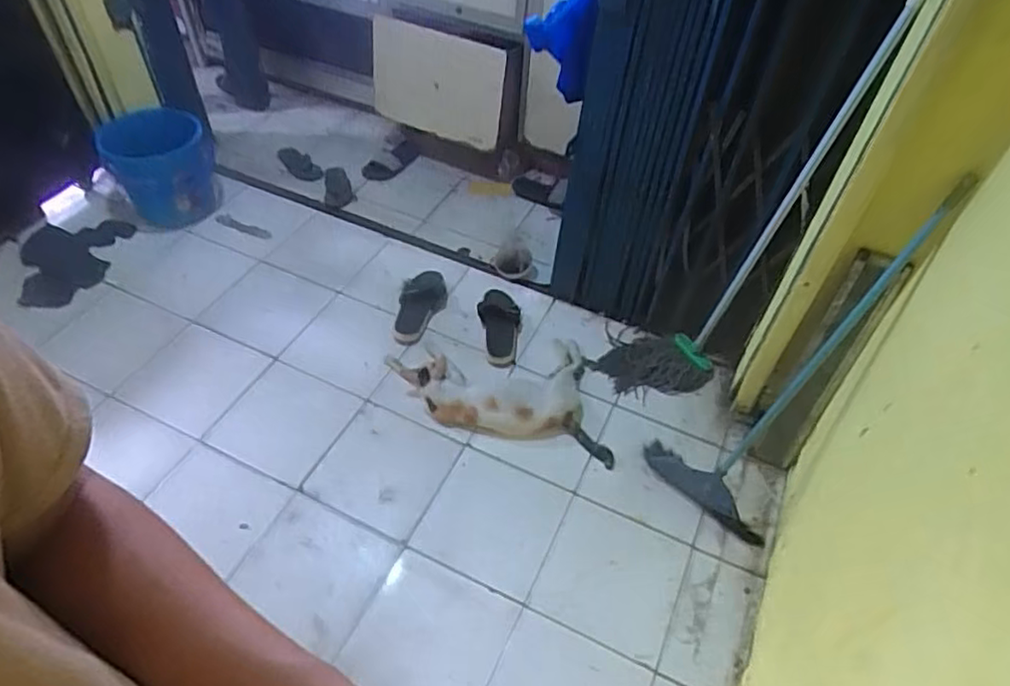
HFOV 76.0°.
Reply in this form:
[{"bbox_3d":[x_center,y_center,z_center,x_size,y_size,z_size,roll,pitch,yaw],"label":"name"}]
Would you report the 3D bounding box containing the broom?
[{"bbox_3d":[0.662,0.043,1.397,0.319,0.883,0.124,40,31,21],"label":"broom"}]

